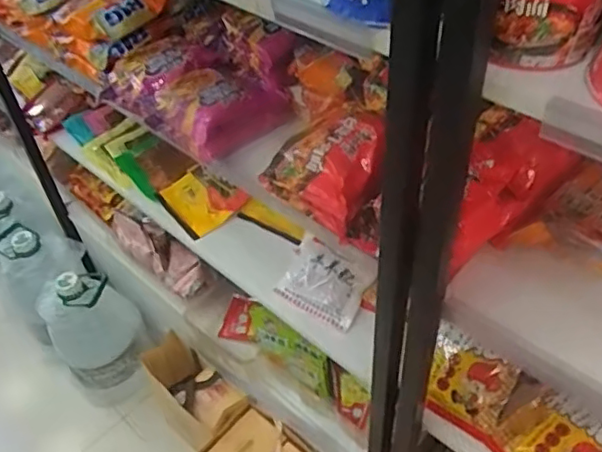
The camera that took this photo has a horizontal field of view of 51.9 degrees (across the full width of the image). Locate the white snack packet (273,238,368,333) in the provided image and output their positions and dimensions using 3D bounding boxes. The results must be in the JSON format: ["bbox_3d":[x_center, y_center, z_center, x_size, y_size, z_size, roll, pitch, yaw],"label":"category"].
[{"bbox_3d":[0.046,0.100,1.108,0.158,0.063,0.111,28,54,27],"label":"white snack packet"}]

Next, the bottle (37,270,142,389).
[{"bbox_3d":[-0.574,0.291,1.742,0.231,0.320,0.215,-26,50,-20],"label":"bottle"}]

